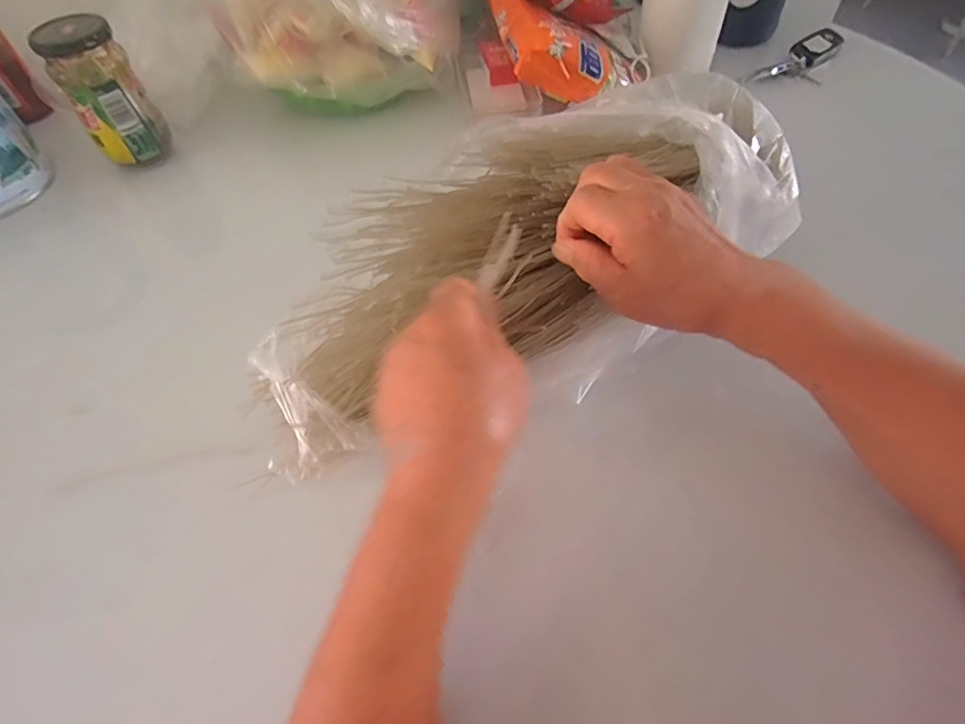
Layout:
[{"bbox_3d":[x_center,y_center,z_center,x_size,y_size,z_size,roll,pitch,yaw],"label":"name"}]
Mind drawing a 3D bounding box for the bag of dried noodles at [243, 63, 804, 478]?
[{"bbox_3d":[0.027,-0.076,0.351,0.365,0.076,0.180,-30,58,-4],"label":"bag of dried noodles"}]

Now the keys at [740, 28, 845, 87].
[{"bbox_3d":[0.365,-0.342,0.599,0.103,0.029,0.056,-32,59,-18],"label":"keys"}]

